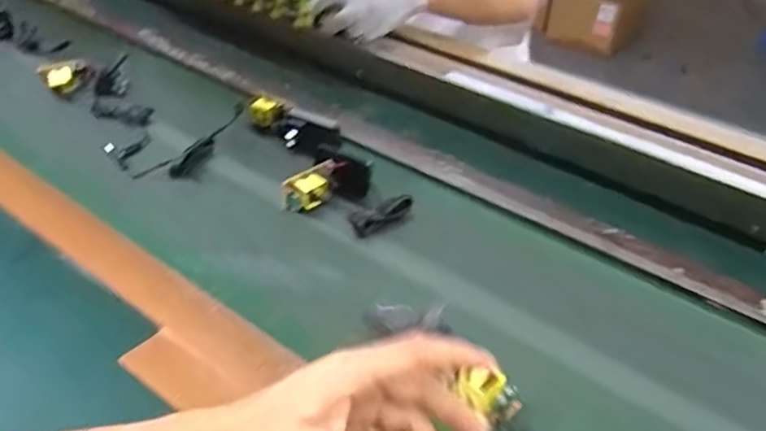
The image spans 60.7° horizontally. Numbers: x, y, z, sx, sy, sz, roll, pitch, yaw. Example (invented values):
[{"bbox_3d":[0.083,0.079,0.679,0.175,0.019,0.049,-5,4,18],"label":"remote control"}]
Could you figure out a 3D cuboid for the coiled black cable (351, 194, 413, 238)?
[{"bbox_3d":[0.000,0.001,0.663,0.080,0.024,0.017,-26,46,-33],"label":"coiled black cable"}]

